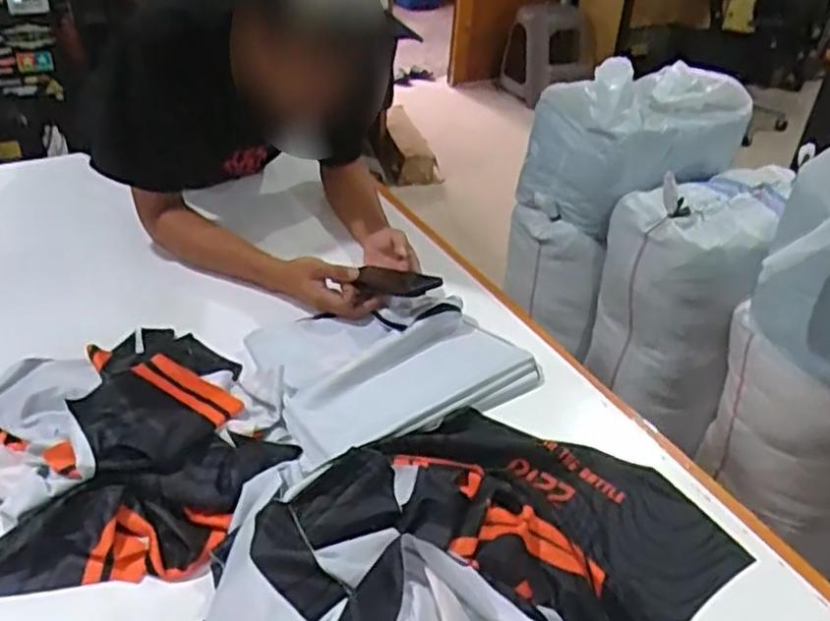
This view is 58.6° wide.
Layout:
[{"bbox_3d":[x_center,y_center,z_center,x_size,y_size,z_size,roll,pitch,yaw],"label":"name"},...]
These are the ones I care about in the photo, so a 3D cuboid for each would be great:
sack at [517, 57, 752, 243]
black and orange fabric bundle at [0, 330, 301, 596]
[{"bbox_3d":[0.489,-0.381,1.652,0.420,0.291,0.281,-16,40,-26],"label":"sack"},{"bbox_3d":[-0.331,0.142,0.834,0.330,0.063,0.365,-18,41,-28],"label":"black and orange fabric bundle"}]

